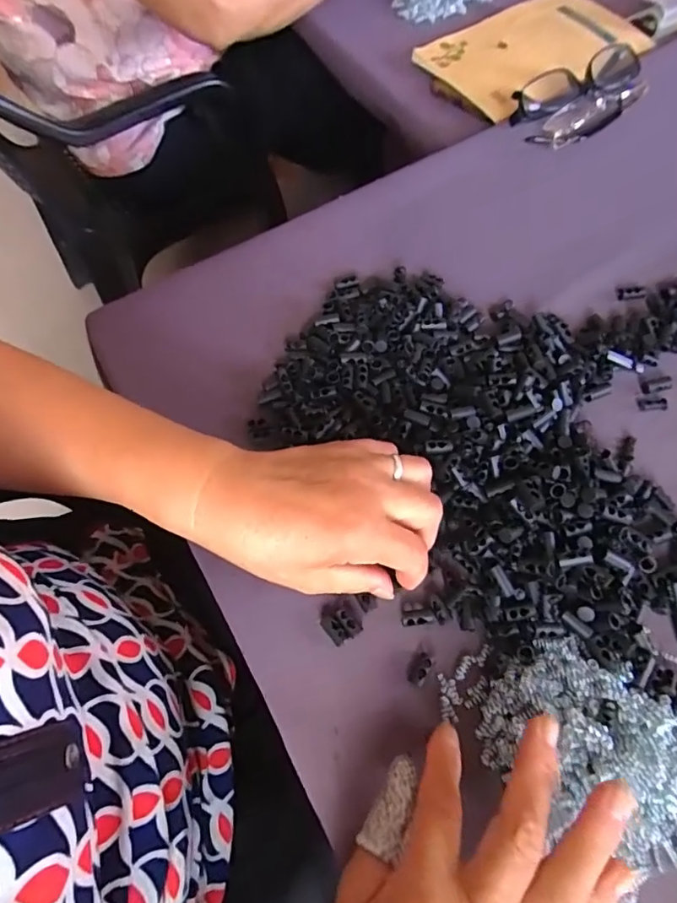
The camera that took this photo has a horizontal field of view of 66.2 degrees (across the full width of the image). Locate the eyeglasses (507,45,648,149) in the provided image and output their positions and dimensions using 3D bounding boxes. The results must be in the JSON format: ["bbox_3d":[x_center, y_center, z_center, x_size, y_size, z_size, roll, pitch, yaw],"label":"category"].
[{"bbox_3d":[0.225,-0.323,0.474,0.144,0.035,0.064,-36,70,-11],"label":"eyeglasses"}]

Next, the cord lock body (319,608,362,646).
[{"bbox_3d":[0.002,0.104,0.307,0.019,0.006,0.019,-34,69,-11],"label":"cord lock body"}]

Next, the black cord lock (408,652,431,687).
[{"bbox_3d":[0.046,0.124,0.296,0.010,0.008,0.018,22,70,12],"label":"black cord lock"}]

